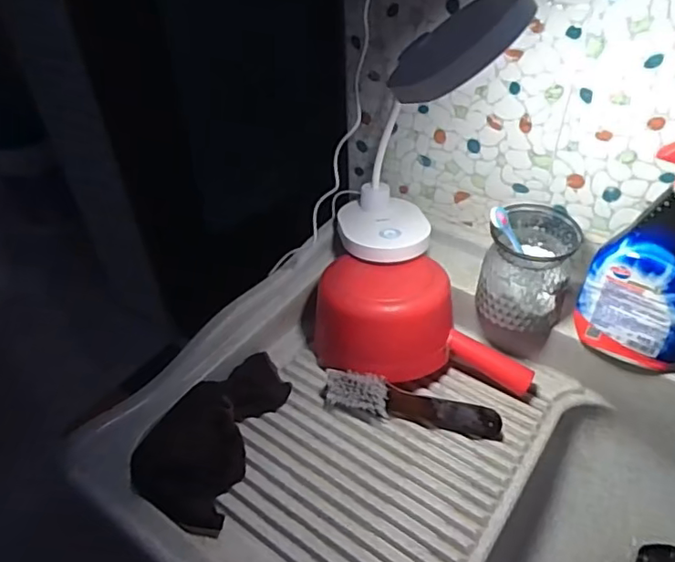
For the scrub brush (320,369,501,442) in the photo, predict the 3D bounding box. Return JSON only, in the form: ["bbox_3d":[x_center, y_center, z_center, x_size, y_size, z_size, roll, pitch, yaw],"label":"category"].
[{"bbox_3d":[0.085,0.141,0.648,0.203,0.040,0.034,8,43,11],"label":"scrub brush"}]

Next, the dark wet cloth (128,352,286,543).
[{"bbox_3d":[-0.137,0.154,0.618,0.106,0.058,0.220,10,43,14],"label":"dark wet cloth"}]

